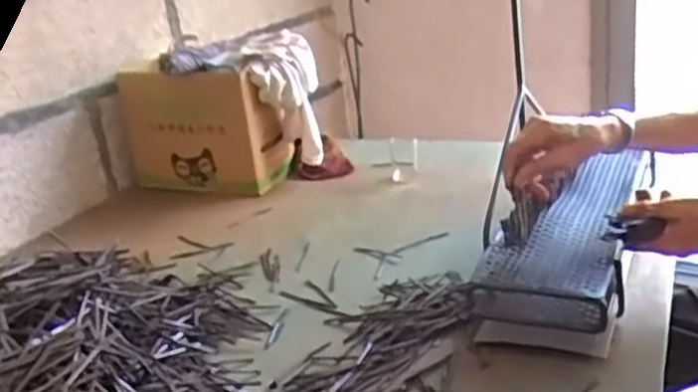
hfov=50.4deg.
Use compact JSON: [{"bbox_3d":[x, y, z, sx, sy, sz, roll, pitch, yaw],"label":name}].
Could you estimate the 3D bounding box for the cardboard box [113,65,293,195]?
[{"bbox_3d":[-0.285,-0.133,1.452,0.311,0.229,0.135,3,23,26],"label":"cardboard box"}]

